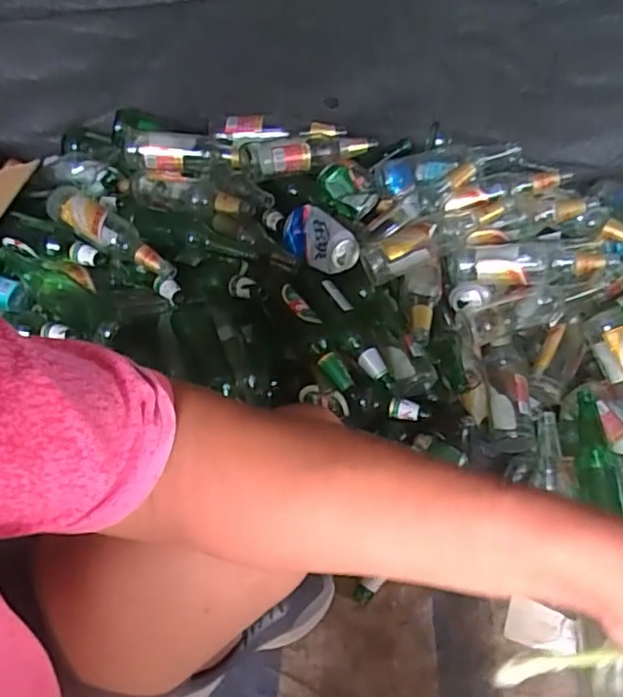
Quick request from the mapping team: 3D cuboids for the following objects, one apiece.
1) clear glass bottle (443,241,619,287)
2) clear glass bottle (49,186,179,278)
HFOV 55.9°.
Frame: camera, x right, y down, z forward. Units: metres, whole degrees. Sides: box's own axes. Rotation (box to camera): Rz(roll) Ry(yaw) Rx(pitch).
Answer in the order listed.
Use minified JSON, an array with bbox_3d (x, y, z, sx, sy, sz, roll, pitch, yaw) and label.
[{"bbox_3d":[0.377,-0.146,1.010,0.267,0.067,0.085,-2,50,-3],"label":"clear glass bottle"},{"bbox_3d":[-0.346,-0.207,1.020,0.273,0.068,0.069,33,55,5],"label":"clear glass bottle"}]

